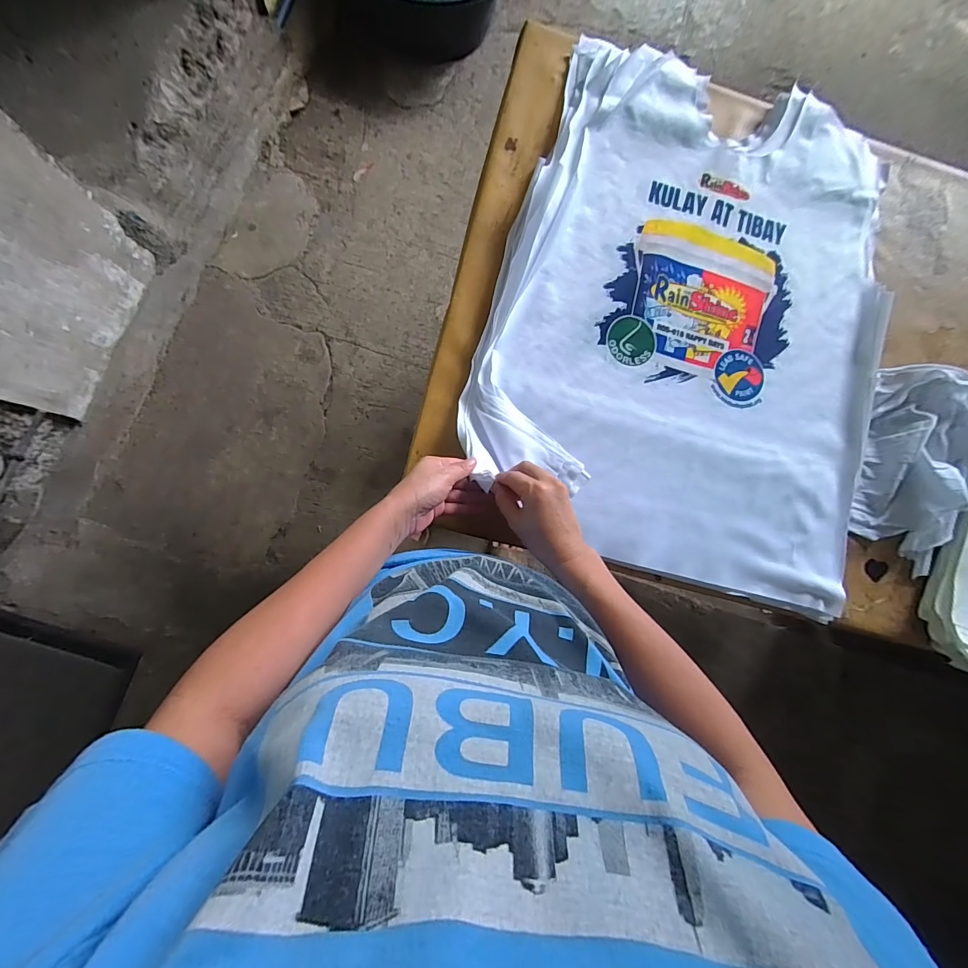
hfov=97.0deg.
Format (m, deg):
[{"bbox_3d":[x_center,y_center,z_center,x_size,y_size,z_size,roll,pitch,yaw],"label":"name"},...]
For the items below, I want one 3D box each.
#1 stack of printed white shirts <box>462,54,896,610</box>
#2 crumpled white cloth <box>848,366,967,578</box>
[{"bbox_3d":[0.300,-0.232,0.597,0.550,0.031,0.696,17,83,-5],"label":"stack of printed white shirts"},{"bbox_3d":[0.623,-0.022,0.598,0.181,0.052,0.282,15,83,-5],"label":"crumpled white cloth"}]

